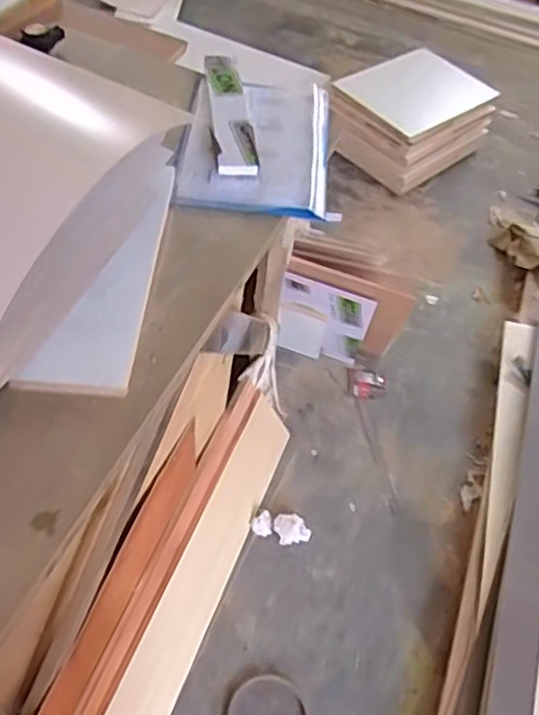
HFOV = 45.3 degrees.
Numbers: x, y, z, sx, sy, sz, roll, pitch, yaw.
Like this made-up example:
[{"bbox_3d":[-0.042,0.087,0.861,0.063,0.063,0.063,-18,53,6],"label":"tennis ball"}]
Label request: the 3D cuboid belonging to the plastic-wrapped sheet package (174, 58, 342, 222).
[{"bbox_3d":[-0.021,-0.385,1.092,0.244,0.034,0.413,4,53,-6],"label":"plastic-wrapped sheet package"}]

